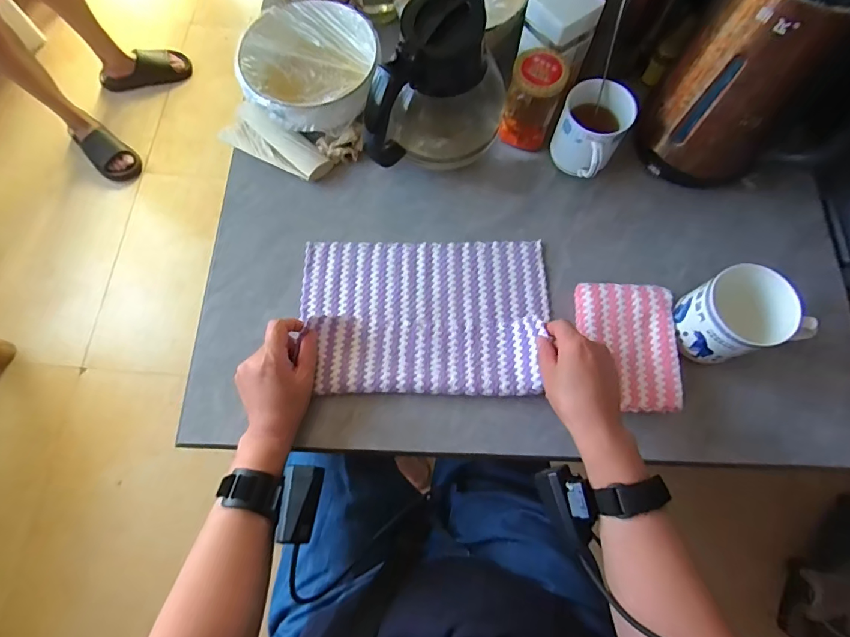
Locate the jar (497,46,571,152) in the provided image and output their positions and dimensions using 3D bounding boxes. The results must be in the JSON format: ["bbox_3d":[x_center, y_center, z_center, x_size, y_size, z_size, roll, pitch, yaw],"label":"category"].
[{"bbox_3d":[0.134,-0.271,0.553,0.060,0.102,0.065,0,73,0],"label":"jar"}]

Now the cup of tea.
[{"bbox_3d":[0.193,-0.219,0.537,0.078,0.099,0.089,34,76,10],"label":"cup of tea"}]

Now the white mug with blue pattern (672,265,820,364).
[{"bbox_3d":[0.320,0.000,0.464,0.085,0.109,0.086,0,73,0],"label":"white mug with blue pattern"}]

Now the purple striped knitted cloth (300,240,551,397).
[{"bbox_3d":[0.000,-0.007,0.515,0.284,0.024,0.188,-1,73,0],"label":"purple striped knitted cloth"}]

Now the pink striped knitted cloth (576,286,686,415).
[{"bbox_3d":[0.223,0.030,0.495,0.100,0.036,0.140,5,73,2],"label":"pink striped knitted cloth"}]

